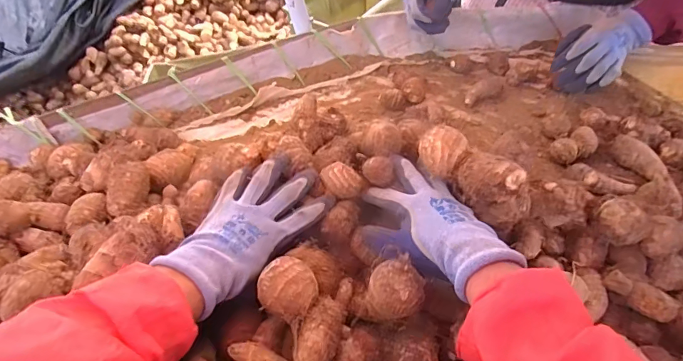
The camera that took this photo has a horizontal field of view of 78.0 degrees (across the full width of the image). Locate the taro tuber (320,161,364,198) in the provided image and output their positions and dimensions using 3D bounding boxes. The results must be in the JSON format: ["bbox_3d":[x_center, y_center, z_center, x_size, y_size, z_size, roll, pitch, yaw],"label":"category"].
[{"bbox_3d":[0.000,-0.001,0.479,0.048,0.028,0.035,1,45,2],"label":"taro tuber"}]

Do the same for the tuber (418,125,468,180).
[{"bbox_3d":[0.103,-0.031,0.436,0.044,0.038,0.036,35,55,30],"label":"tuber"}]

